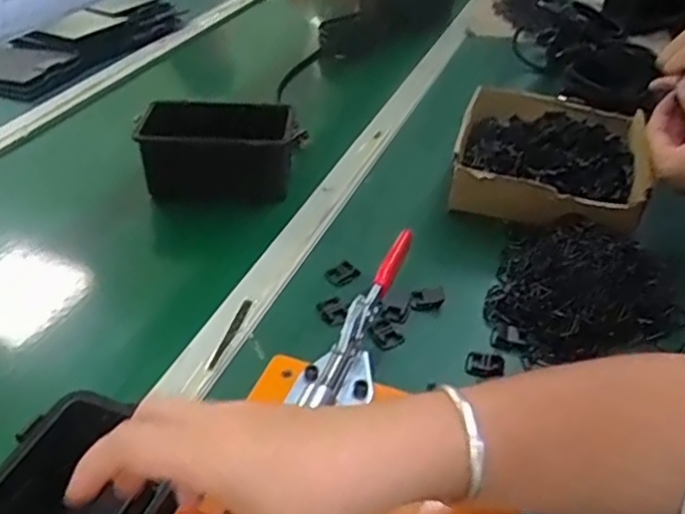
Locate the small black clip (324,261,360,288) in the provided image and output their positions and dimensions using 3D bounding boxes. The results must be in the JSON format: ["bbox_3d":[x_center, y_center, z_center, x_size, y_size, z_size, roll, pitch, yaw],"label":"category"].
[{"bbox_3d":[-0.002,0.016,0.666,0.028,0.017,0.027,30,46,32],"label":"small black clip"}]

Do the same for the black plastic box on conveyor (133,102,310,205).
[{"bbox_3d":[-0.138,-0.123,0.754,0.173,0.082,0.076,5,38,4],"label":"black plastic box on conveyor"}]

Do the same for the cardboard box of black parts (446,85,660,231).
[{"bbox_3d":[0.249,-0.126,0.799,0.203,0.066,0.247,12,39,13],"label":"cardboard box of black parts"}]

